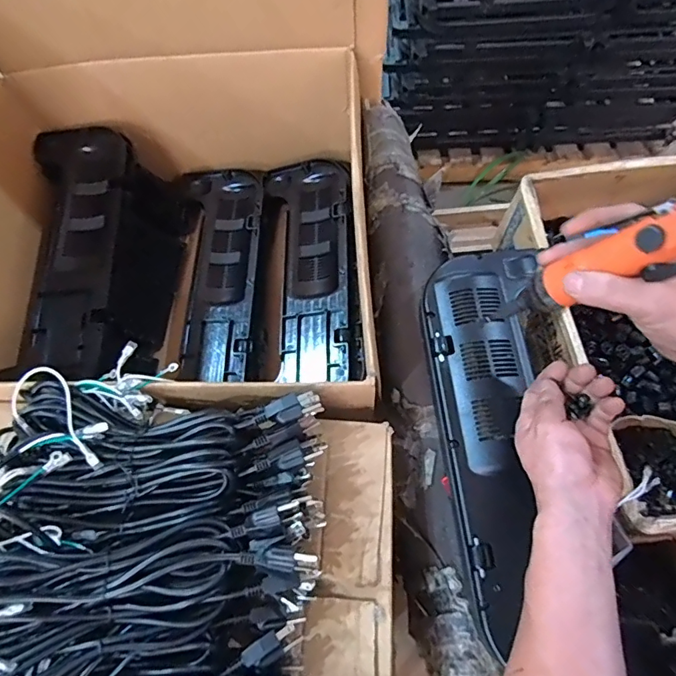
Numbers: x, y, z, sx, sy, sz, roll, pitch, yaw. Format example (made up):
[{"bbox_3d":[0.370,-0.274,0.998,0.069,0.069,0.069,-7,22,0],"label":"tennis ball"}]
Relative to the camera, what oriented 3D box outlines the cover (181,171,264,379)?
[{"bbox_3d":[-0.199,-0.127,0.844,0.150,0.034,0.422,-7,68,0],"label":"cover"}]

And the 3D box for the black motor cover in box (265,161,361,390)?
[{"bbox_3d":[-0.035,-0.139,0.840,0.151,0.060,0.391,-13,65,16],"label":"black motor cover in box"}]

